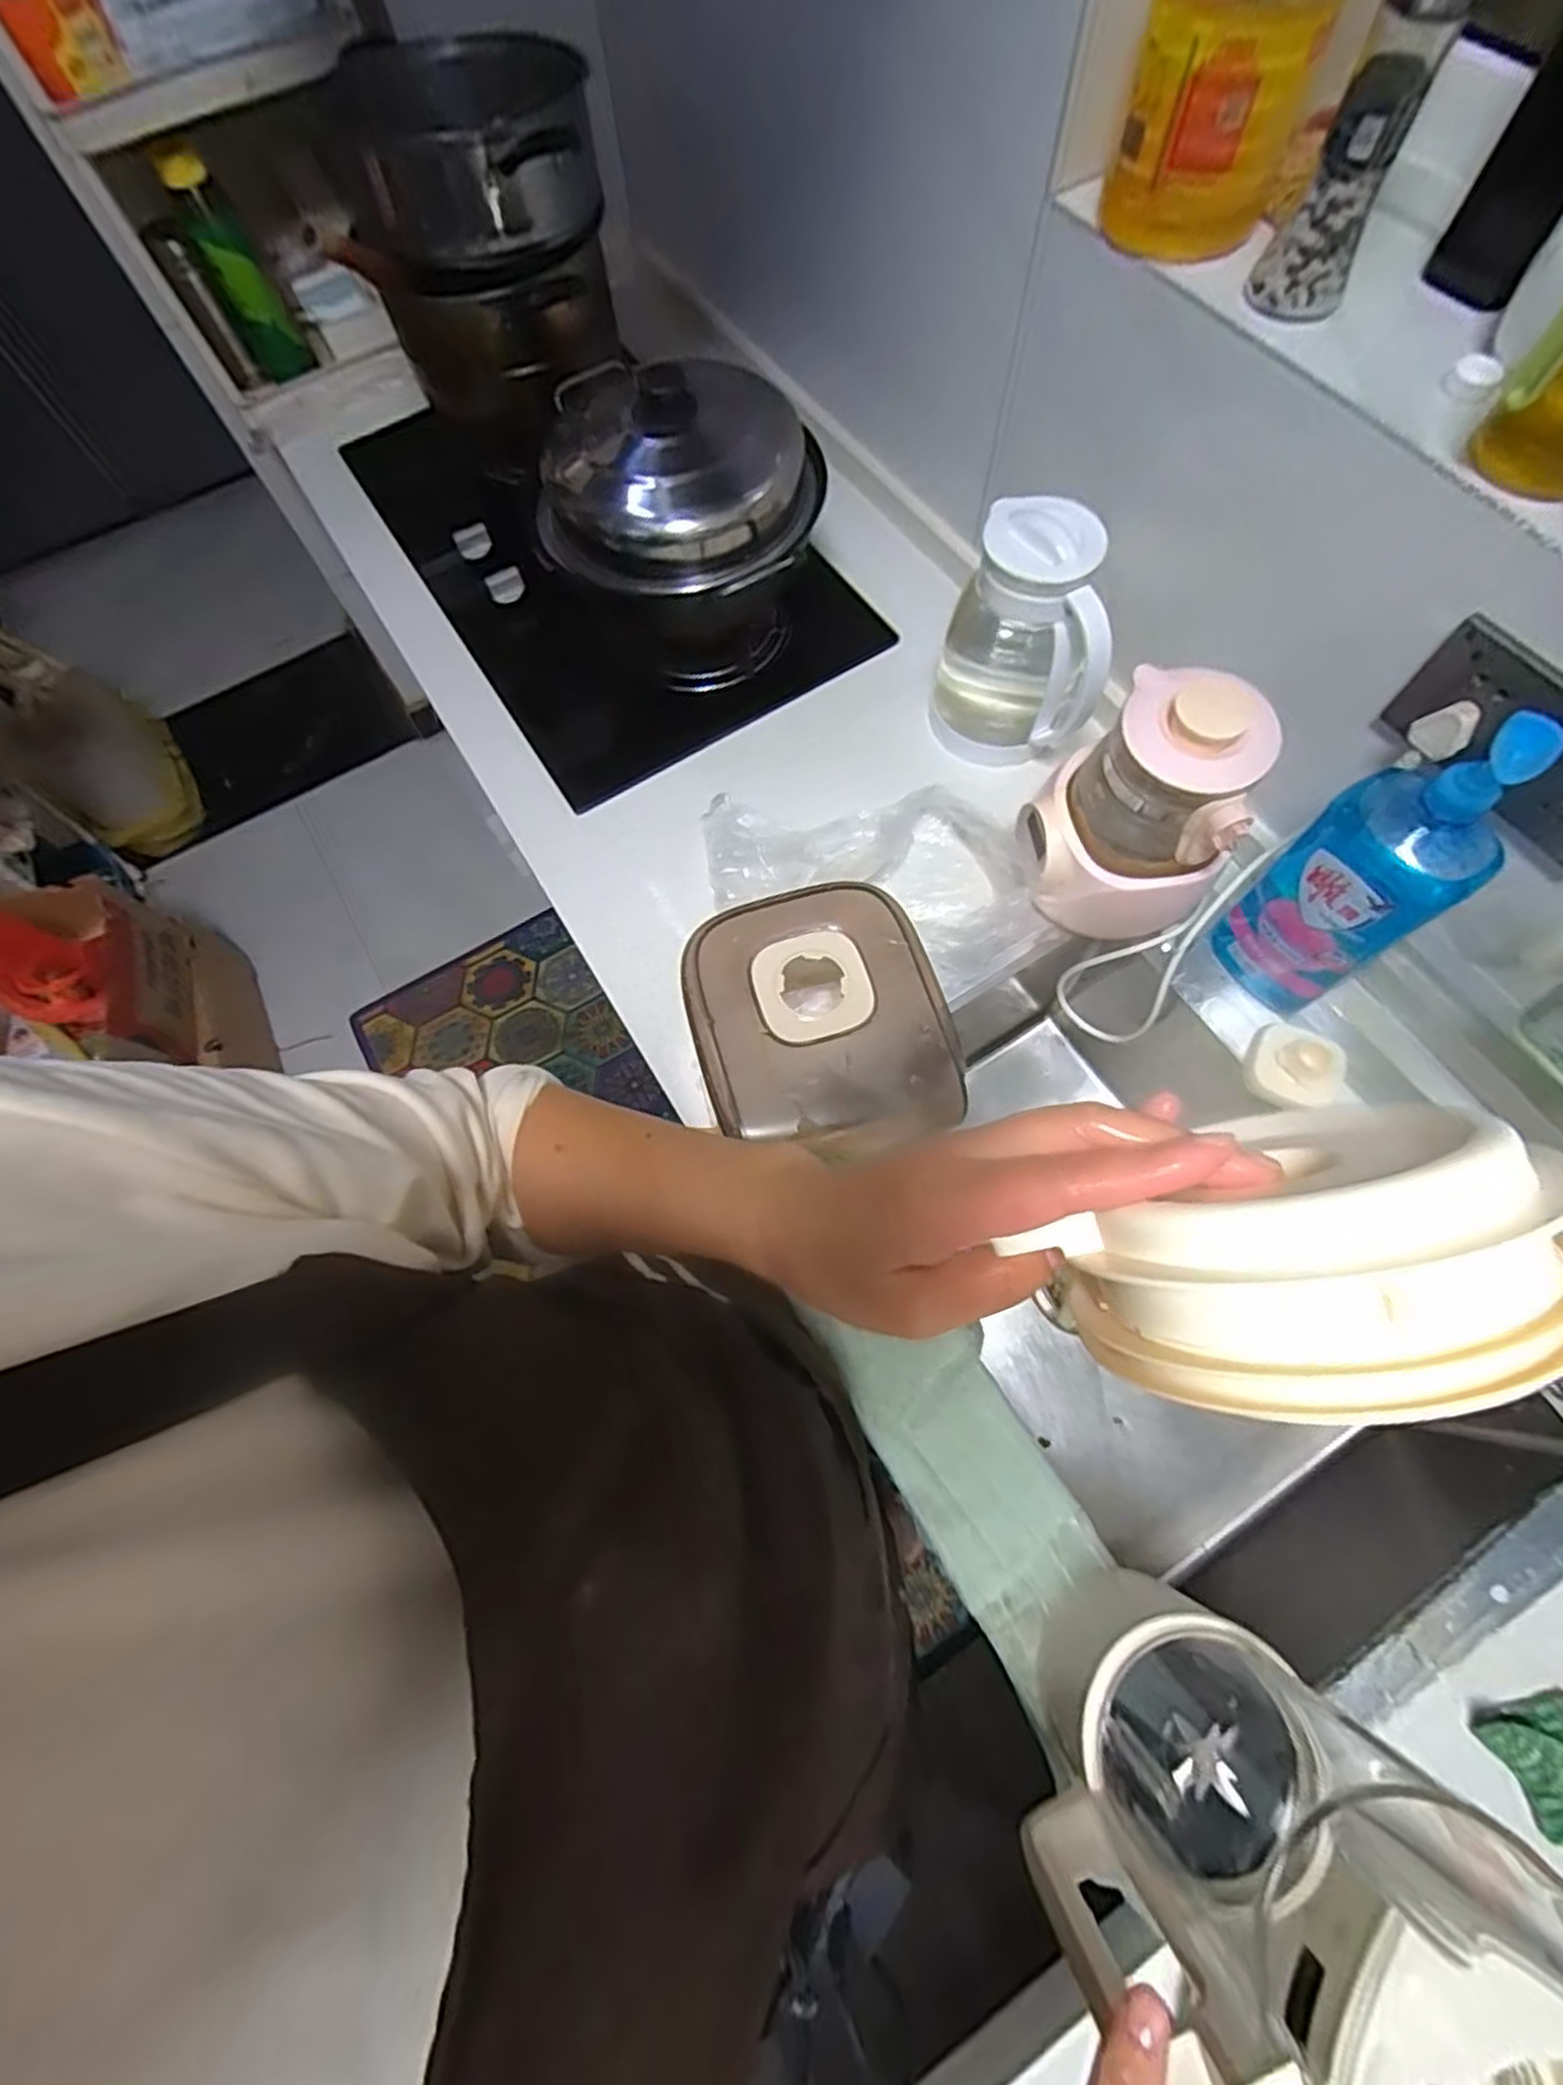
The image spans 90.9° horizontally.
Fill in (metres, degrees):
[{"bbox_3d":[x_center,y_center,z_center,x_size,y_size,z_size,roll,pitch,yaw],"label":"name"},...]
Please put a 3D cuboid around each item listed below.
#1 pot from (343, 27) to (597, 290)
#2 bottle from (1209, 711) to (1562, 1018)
[{"bbox_3d":[-0.299,-0.882,0.773,0.231,0.106,0.272,-16,70,-3],"label":"pot"},{"bbox_3d":[0.441,-0.126,0.581,0.082,0.282,0.107,-39,73,-11],"label":"bottle"}]

